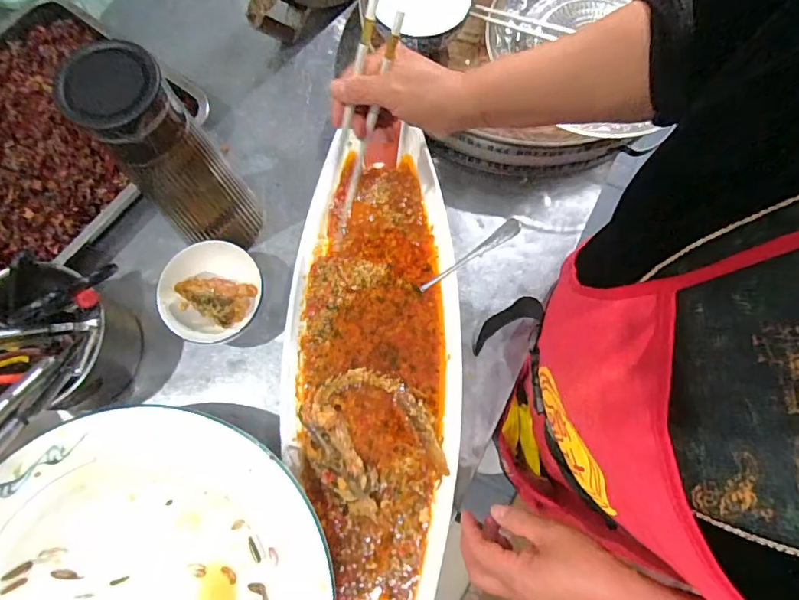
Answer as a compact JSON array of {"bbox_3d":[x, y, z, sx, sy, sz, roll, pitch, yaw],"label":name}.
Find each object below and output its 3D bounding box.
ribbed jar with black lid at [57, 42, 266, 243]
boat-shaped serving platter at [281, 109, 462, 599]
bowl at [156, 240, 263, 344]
[{"bbox_3d":[-0.232,-0.143,0.513,0.099,0.268,0.082,-31,74,-10],"label":"ribbed jar with black lid"},{"bbox_3d":[-0.034,0.069,0.560,0.201,0.063,0.597,-2,71,0],"label":"boat-shaped serving platter"},{"bbox_3d":[-0.229,-0.005,0.594,0.112,0.076,0.125,34,75,11],"label":"bowl"}]

